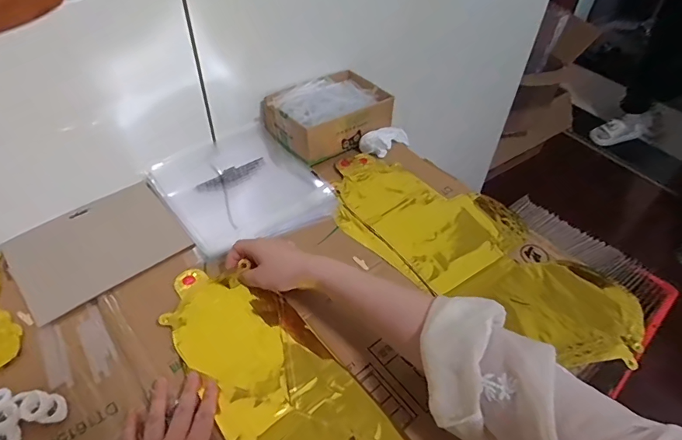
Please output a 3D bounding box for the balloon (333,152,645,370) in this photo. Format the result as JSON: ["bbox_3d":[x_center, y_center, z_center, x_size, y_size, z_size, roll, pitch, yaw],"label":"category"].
[{"bbox_3d":[0.175,0.036,0.600,0.439,0.030,0.180,29,51,24],"label":"balloon"}]

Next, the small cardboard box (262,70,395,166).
[{"bbox_3d":[-0.018,-0.180,0.736,0.193,0.081,0.139,-27,53,-26],"label":"small cardboard box"}]

